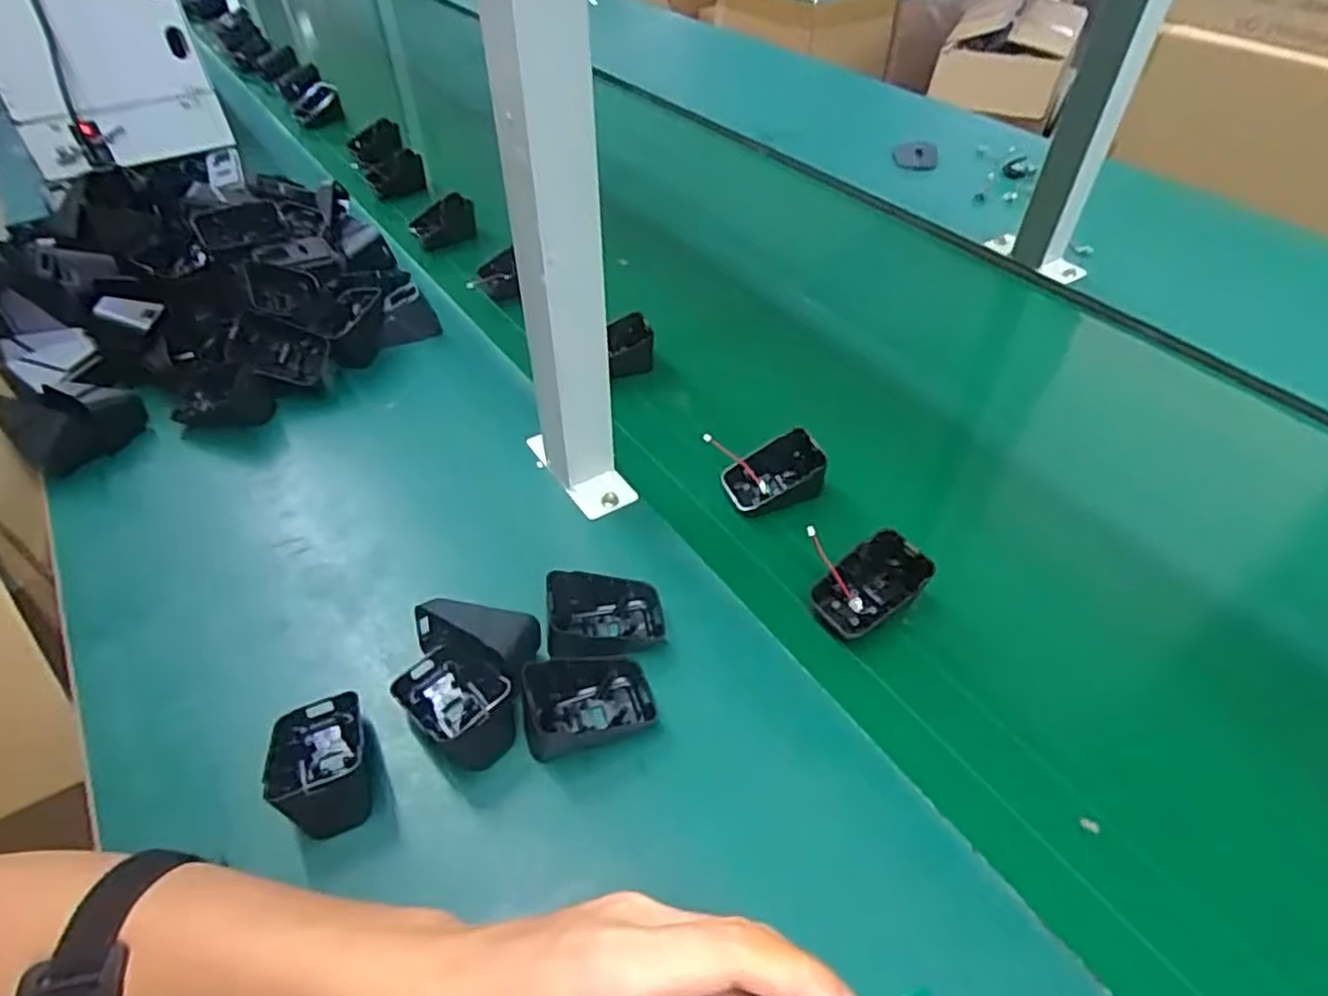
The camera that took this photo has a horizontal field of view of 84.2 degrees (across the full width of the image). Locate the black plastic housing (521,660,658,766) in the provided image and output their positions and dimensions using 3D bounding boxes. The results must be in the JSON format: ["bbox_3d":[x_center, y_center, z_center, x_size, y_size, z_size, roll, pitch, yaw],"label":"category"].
[{"bbox_3d":[-0.043,0.110,0.402,0.073,0.040,0.048,-12,46,-10],"label":"black plastic housing"}]

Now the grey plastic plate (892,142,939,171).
[{"bbox_3d":[0.347,-0.470,1.011,0.059,0.007,0.048,-1,79,7],"label":"grey plastic plate"}]

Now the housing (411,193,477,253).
[{"bbox_3d":[-0.238,-0.297,0.794,0.065,0.046,0.025,-17,48,-15],"label":"housing"}]

